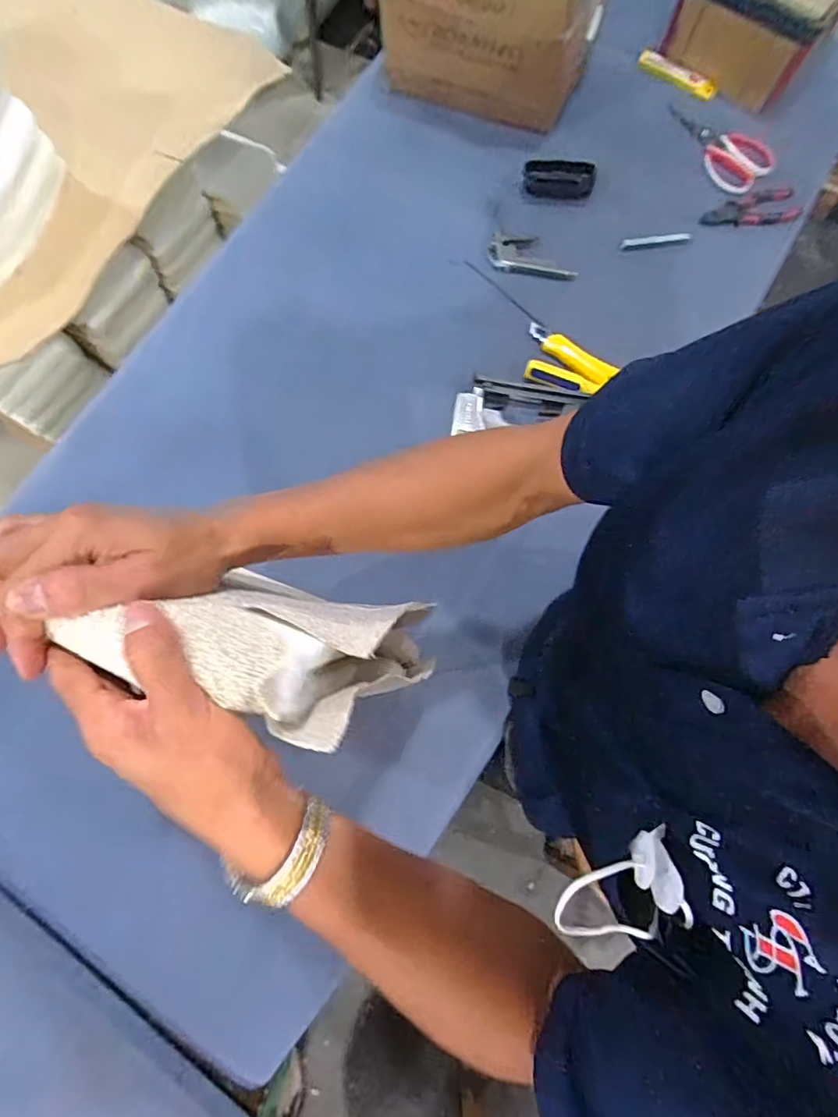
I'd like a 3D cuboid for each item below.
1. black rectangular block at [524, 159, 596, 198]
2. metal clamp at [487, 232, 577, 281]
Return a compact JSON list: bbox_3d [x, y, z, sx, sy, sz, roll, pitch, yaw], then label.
[{"bbox_3d":[0.220,-0.593,0.806,0.111,0.029,0.048,-2,78,1],"label":"black rectangular block"},{"bbox_3d":[0.176,-0.465,0.798,0.138,0.029,0.055,14,78,4],"label":"metal clamp"}]

